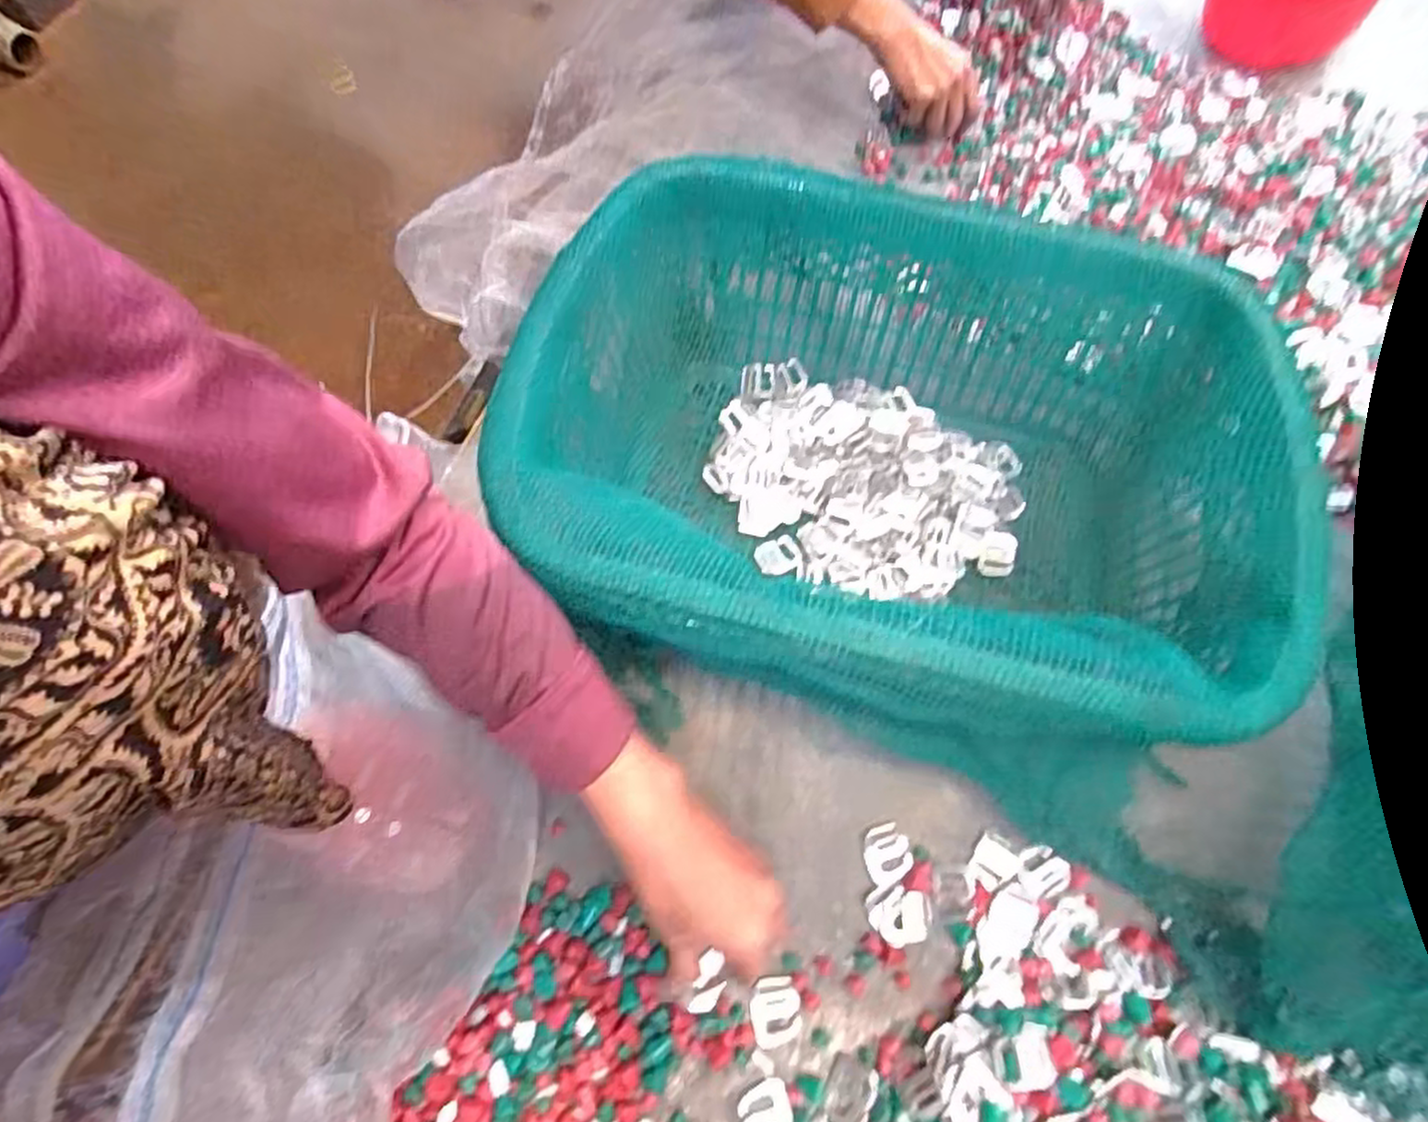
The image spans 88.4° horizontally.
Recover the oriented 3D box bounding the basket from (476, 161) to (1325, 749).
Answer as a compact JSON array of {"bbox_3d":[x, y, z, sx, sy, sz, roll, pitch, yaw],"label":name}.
[{"bbox_3d":[0.122,-0.097,0.513,0.450,0.172,0.317,19,65,11],"label":"basket"}]

